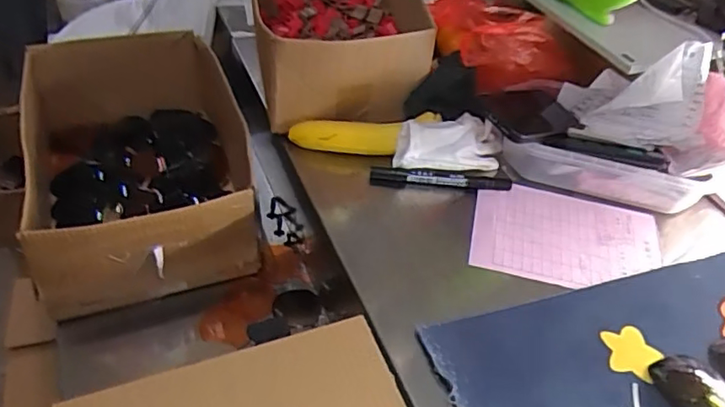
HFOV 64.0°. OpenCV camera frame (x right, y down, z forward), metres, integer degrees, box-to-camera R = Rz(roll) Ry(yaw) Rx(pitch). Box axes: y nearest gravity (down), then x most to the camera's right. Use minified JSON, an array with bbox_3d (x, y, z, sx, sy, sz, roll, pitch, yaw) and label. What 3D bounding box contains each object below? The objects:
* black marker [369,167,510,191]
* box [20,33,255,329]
[{"bbox_3d":[0.093,-0.032,0.697,0.166,0.023,0.027,9,43,3],"label":"black marker"},{"bbox_3d":[-0.305,-0.058,0.797,0.271,0.168,0.418,-11,46,-17],"label":"box"}]

